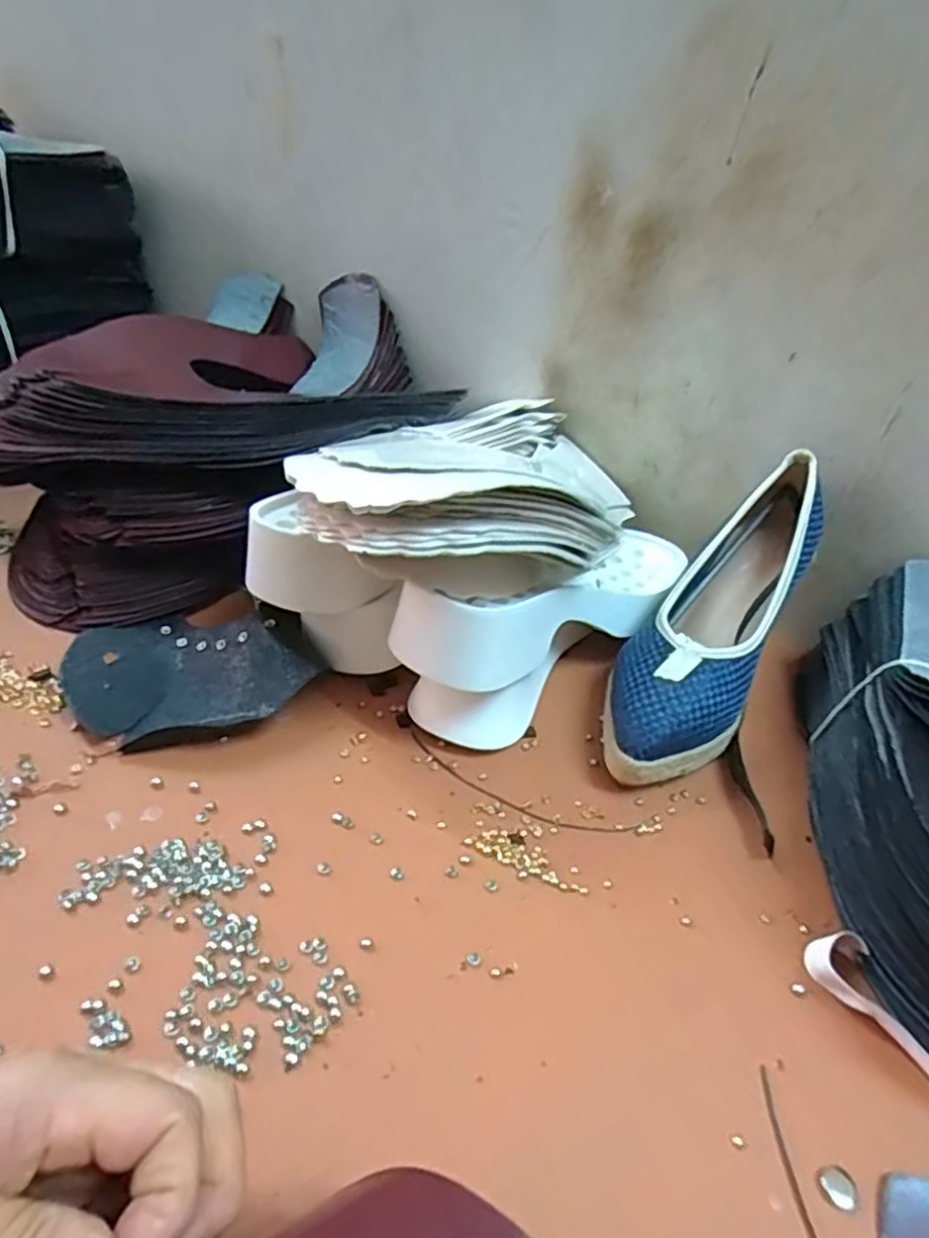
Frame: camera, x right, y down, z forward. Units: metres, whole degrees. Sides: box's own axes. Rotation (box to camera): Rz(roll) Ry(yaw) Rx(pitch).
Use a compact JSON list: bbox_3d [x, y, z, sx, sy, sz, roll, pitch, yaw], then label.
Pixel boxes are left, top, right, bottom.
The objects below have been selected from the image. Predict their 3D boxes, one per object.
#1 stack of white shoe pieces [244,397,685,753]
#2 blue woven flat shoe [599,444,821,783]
[{"bbox_3d":[0.020,-0.048,0.450,0.178,0.143,0.270,31,42,27],"label":"stack of white shoe pieces"},{"bbox_3d":[0.152,-0.003,0.422,0.079,0.071,0.237,27,61,24],"label":"blue woven flat shoe"}]

